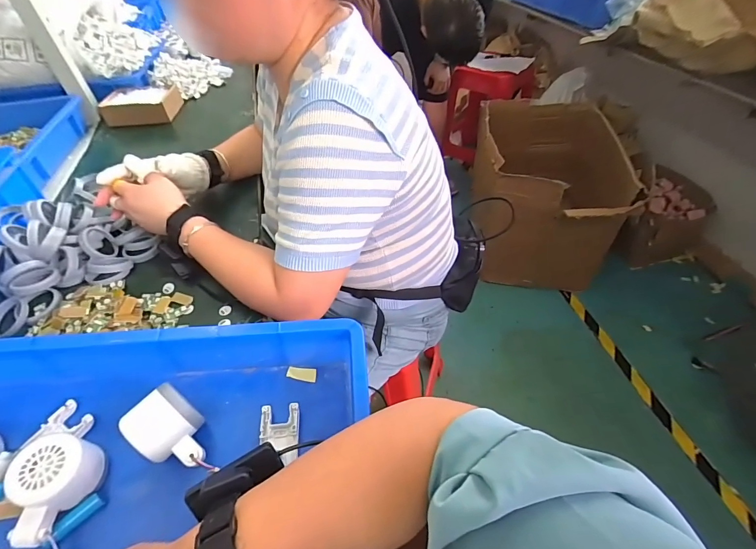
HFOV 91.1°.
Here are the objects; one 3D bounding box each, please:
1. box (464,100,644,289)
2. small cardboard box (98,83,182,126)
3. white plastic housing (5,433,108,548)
[{"bbox_3d":[0.595,-0.301,1.416,0.465,0.483,0.624,4,46,7],"label":"box"},{"bbox_3d":[-0.620,-0.443,0.977,0.171,0.050,0.126,-3,46,0],"label":"small cardboard box"},{"bbox_3d":[-0.299,0.191,0.337,0.055,0.052,0.085,12,48,14],"label":"white plastic housing"}]

